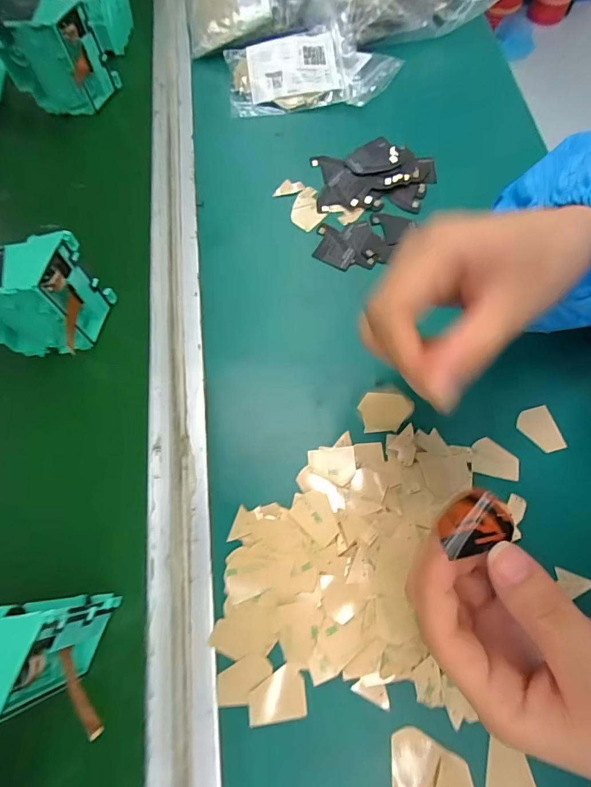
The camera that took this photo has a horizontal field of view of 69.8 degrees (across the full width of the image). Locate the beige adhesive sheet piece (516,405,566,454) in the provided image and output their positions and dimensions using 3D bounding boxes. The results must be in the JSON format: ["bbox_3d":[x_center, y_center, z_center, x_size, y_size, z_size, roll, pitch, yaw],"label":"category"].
[{"bbox_3d":[0.158,0.023,0.272,0.023,0.004,0.030,-16,69,-6],"label":"beige adhesive sheet piece"}]

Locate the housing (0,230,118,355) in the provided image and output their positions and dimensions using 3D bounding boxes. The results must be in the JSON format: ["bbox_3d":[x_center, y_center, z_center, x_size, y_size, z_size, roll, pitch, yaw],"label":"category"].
[{"bbox_3d":[-0.172,-0.062,0.274,0.078,0.076,0.037,-10,68,-4],"label":"housing"}]

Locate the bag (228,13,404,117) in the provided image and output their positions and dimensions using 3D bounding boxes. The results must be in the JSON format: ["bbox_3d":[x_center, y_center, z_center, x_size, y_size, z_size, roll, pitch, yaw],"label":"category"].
[{"bbox_3d":[0.017,-0.297,0.387,0.154,0.030,0.079,-3,68,-1],"label":"bag"}]

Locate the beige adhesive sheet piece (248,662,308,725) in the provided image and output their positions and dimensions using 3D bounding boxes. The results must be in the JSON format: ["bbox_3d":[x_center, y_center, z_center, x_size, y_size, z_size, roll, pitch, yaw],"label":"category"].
[{"bbox_3d":[-0.010,0.158,0.223,0.030,0.004,0.024,-6,68,-2],"label":"beige adhesive sheet piece"}]

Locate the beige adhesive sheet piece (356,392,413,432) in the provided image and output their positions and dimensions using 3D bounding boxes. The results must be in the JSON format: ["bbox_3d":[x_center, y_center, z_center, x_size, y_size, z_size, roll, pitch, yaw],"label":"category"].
[{"bbox_3d":[0.060,0.012,0.278,0.034,0.004,0.026,-4,76,6],"label":"beige adhesive sheet piece"}]

